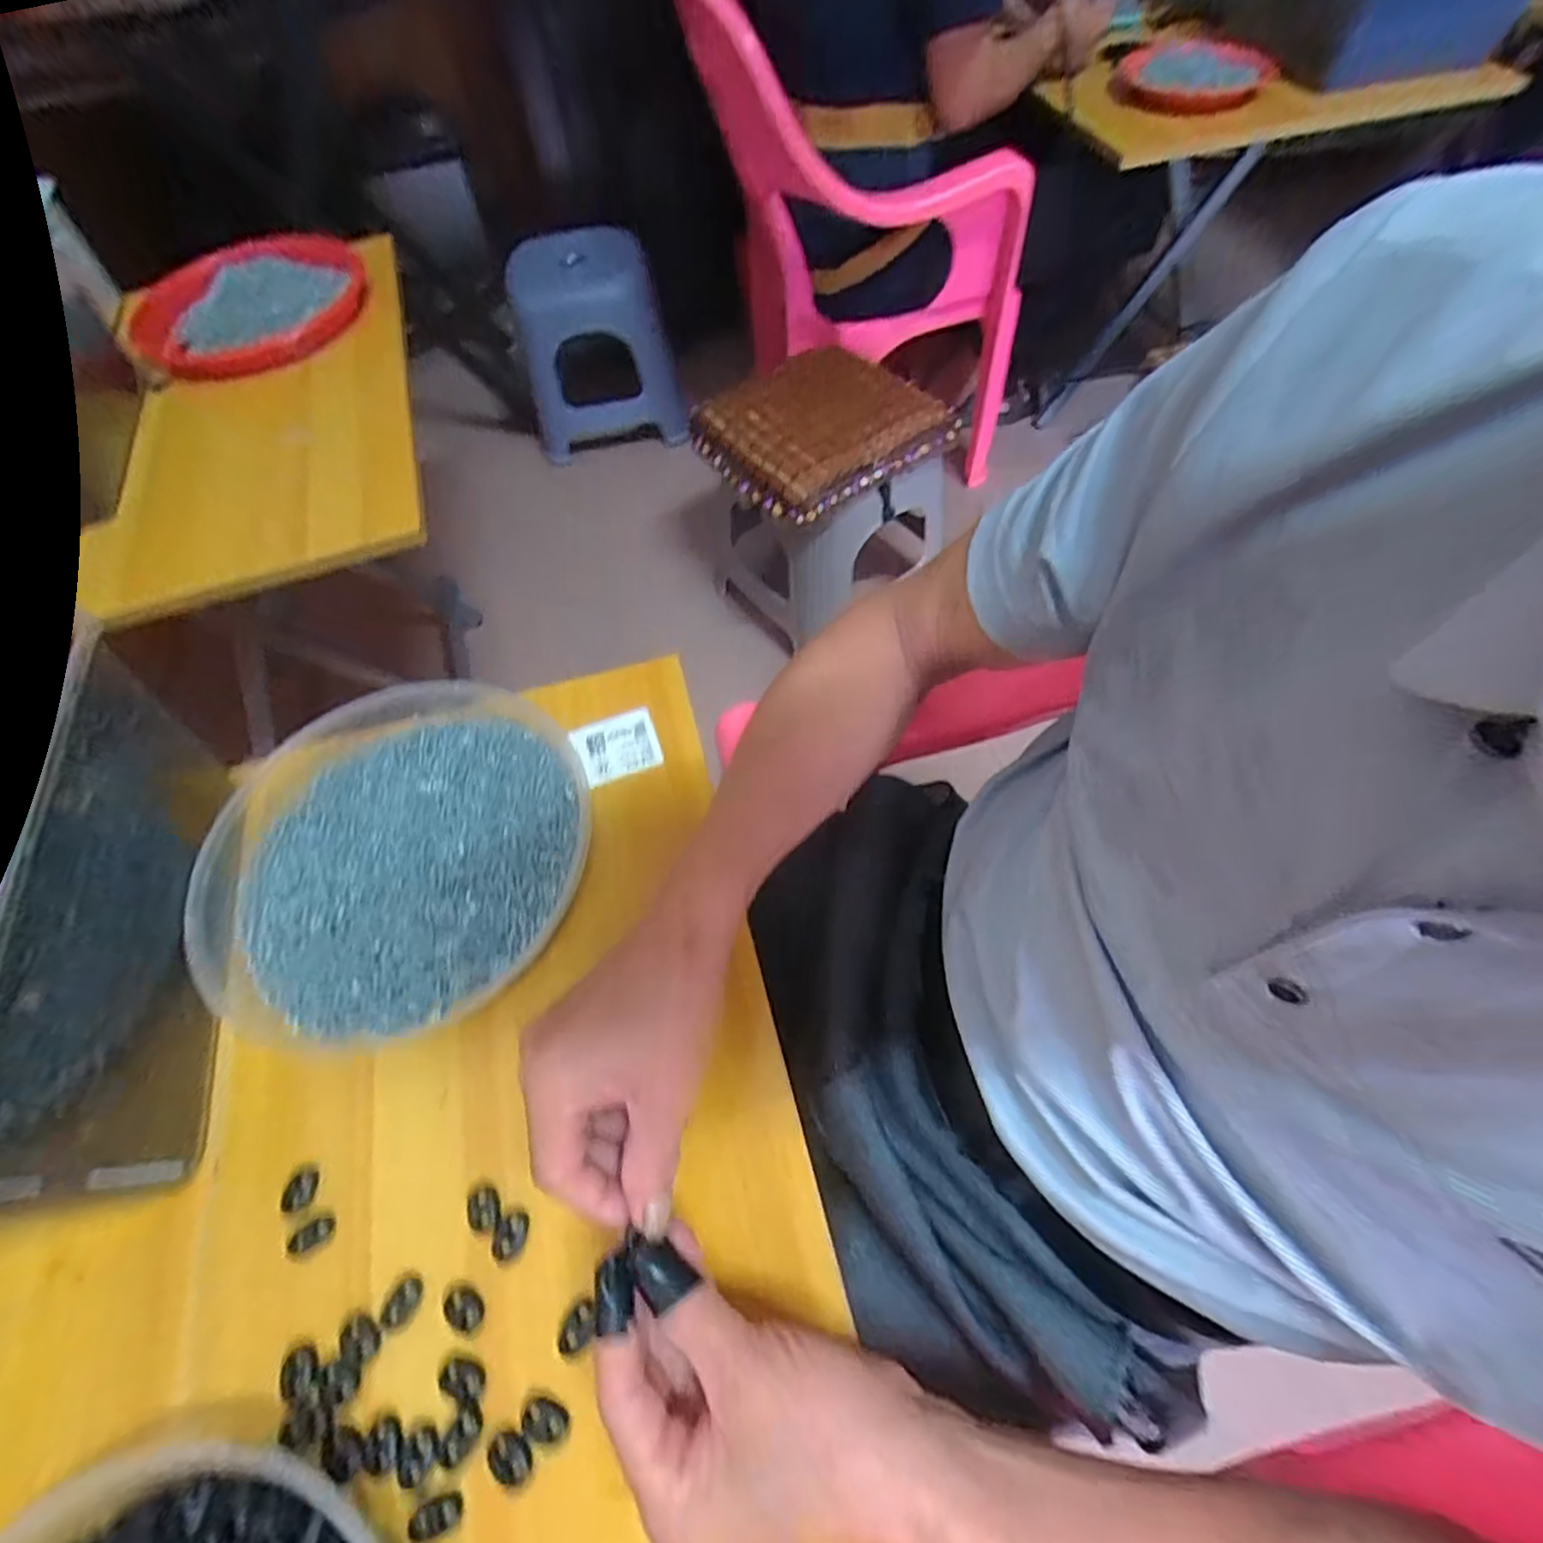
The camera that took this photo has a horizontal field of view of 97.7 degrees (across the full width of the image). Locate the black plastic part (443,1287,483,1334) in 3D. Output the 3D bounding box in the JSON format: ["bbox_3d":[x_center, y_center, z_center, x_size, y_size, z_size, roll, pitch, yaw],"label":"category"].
[{"bbox_3d":[-0.143,0.249,0.313,0.020,0.004,0.014,16,62,12],"label":"black plastic part"}]

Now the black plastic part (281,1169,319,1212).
[{"bbox_3d":[-0.238,0.211,0.341,0.015,0.004,0.018,-1,60,3],"label":"black plastic part"}]

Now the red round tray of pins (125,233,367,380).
[{"bbox_3d":[-0.585,-0.523,0.754,0.249,0.055,0.194,-14,61,-5],"label":"red round tray of pins"}]

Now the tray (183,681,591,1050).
[{"bbox_3d":[-0.224,0.045,0.415,0.214,0.035,0.223,-1,60,2],"label":"tray"}]

